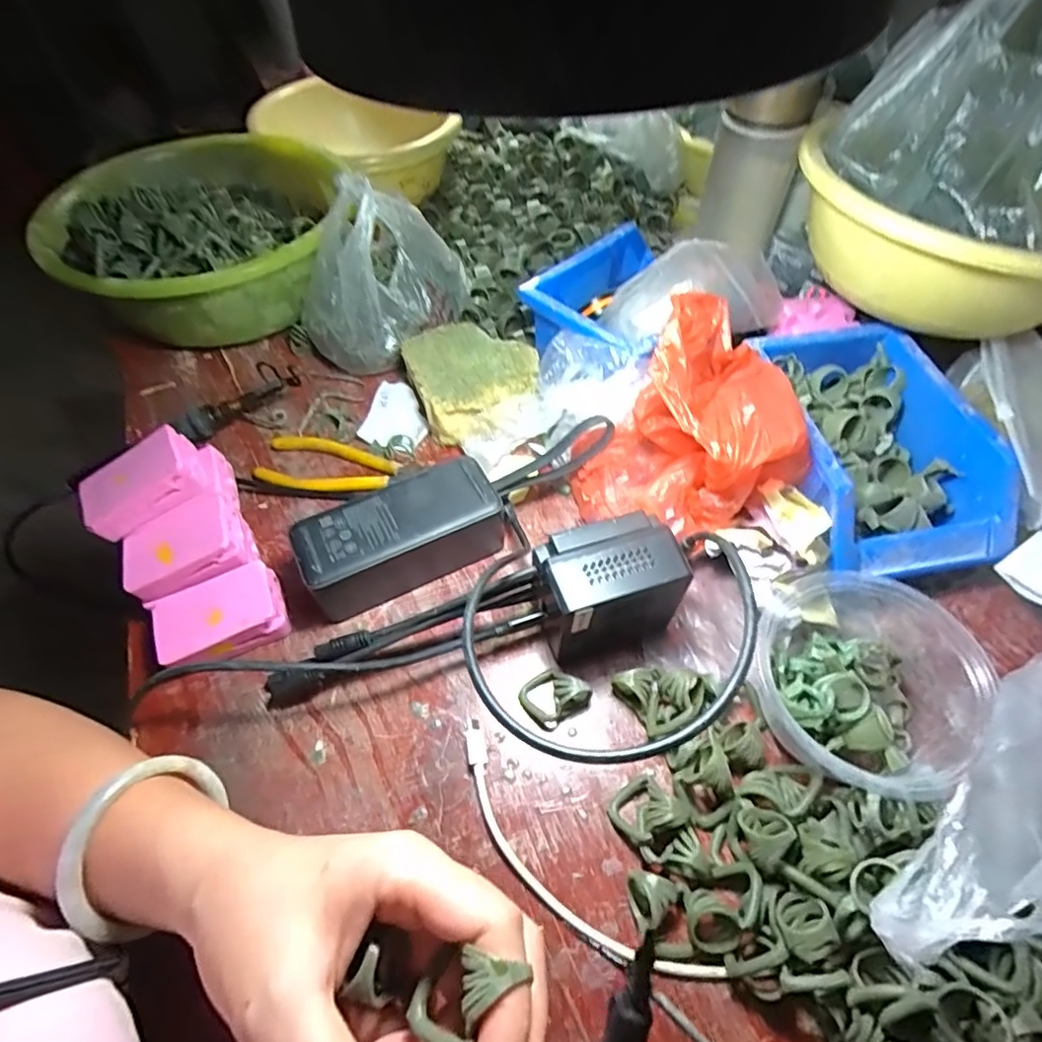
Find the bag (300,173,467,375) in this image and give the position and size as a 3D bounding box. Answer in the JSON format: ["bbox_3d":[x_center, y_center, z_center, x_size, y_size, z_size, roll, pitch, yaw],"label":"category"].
[{"bbox_3d":[-0.111,-0.206,0.483,0.152,0.120,0.087,-26,58,-16],"label":"bag"}]

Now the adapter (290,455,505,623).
[{"bbox_3d":[-0.076,0.014,0.378,0.129,0.049,0.062,-27,58,-17],"label":"adapter"}]

